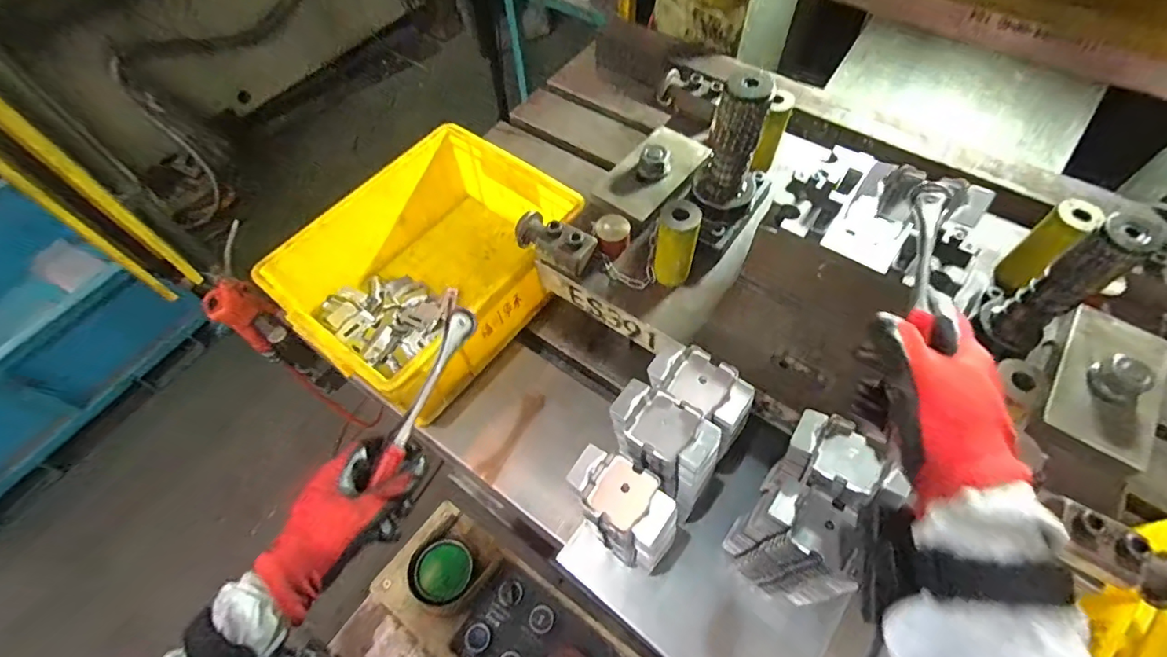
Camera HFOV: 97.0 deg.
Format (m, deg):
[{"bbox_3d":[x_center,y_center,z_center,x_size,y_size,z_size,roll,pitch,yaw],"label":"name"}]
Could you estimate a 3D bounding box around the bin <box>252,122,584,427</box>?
[{"bbox_3d":[-0.193,-0.078,0.680,0.256,0.135,0.338,35,66,21],"label":"bin"}]

